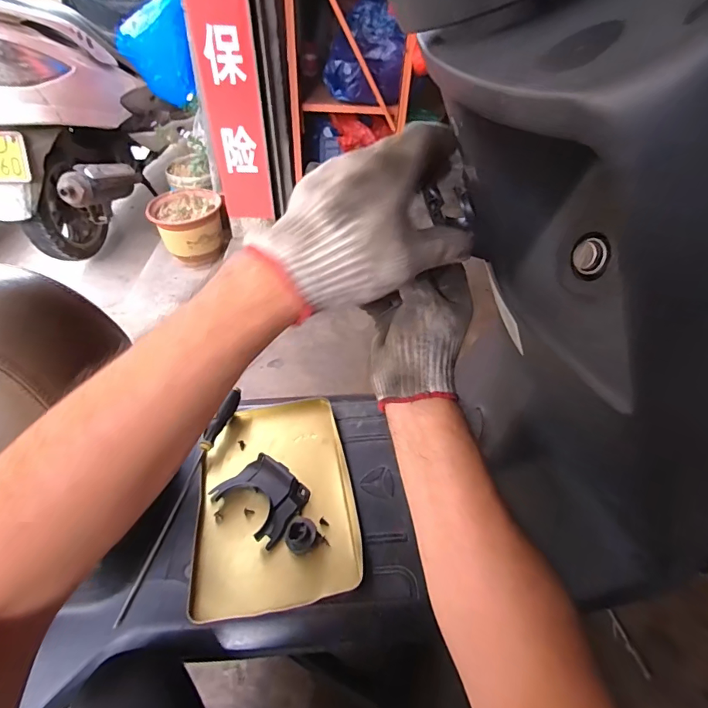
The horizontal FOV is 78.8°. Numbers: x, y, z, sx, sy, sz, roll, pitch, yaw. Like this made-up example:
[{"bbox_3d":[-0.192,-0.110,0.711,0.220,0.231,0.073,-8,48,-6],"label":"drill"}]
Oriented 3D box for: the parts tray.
[{"bbox_3d":[-0.111,0.192,0.608,0.206,0.035,0.300,-6,48,-7],"label":"parts tray"}]

